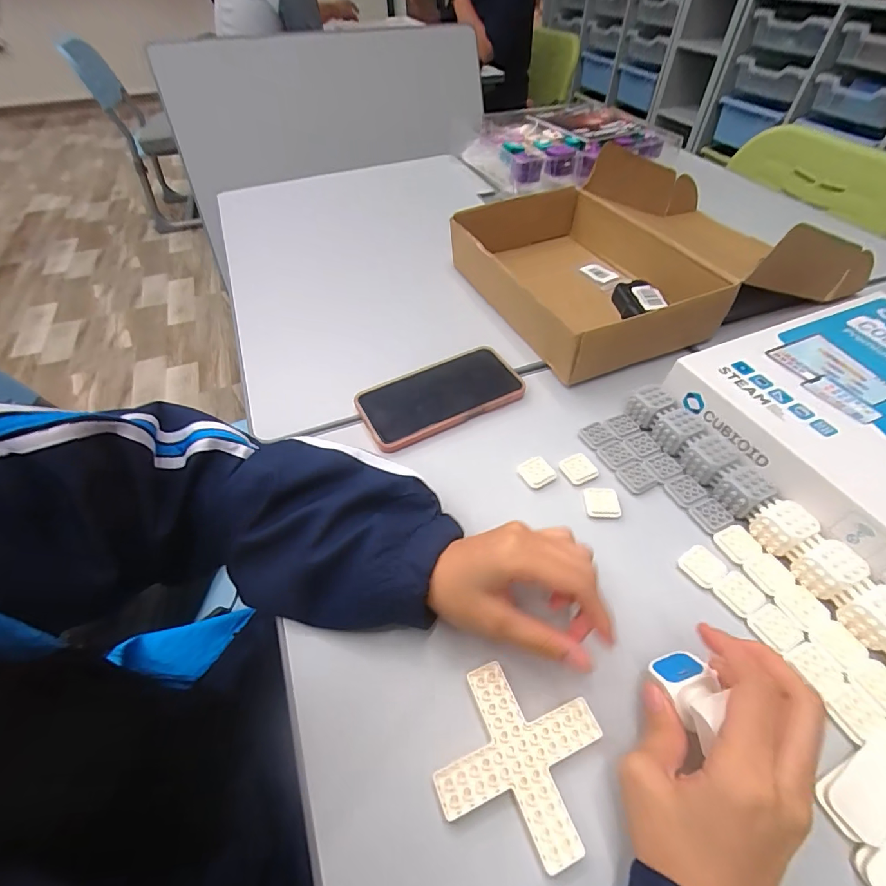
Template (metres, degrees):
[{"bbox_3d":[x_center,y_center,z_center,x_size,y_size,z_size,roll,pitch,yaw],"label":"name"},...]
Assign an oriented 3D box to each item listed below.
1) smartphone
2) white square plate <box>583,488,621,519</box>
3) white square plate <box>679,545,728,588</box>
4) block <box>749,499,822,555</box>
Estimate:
[{"bbox_3d":[-0.003,-0.053,0.457,0.167,0.013,0.085,-23,54,-17],"label":"smartphone"},{"bbox_3d":[0.136,0.050,0.372,0.028,0.008,0.028,3,50,3],"label":"white square plate"},{"bbox_3d":[0.199,0.094,0.334,0.030,0.005,0.028,-28,55,-21],"label":"white square plate"},{"bbox_3d":[0.263,0.063,0.338,0.034,0.028,0.033,-28,56,-21],"label":"block"}]

